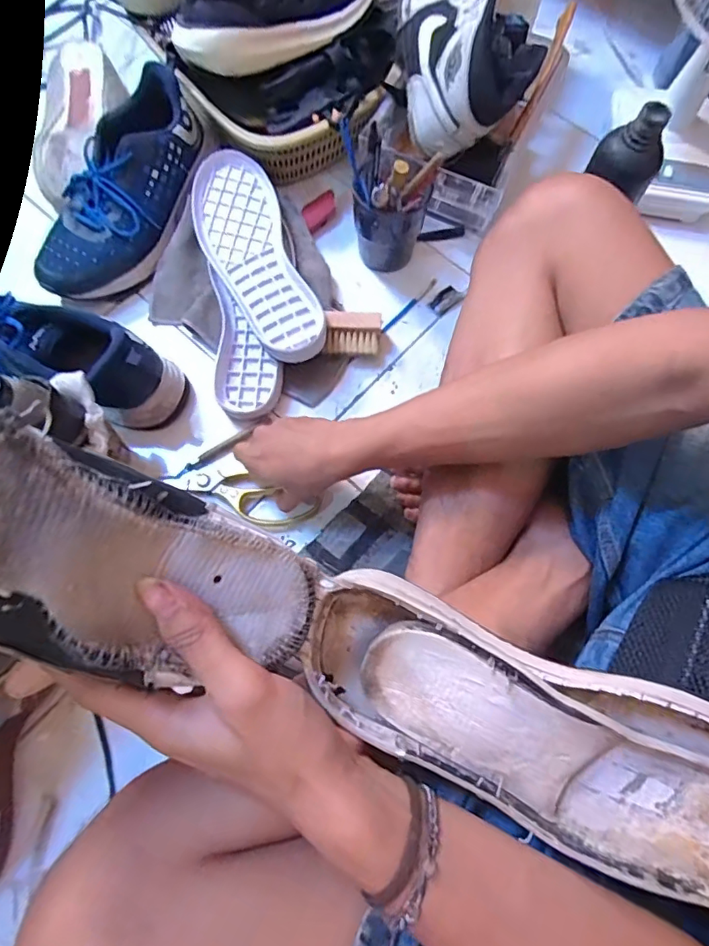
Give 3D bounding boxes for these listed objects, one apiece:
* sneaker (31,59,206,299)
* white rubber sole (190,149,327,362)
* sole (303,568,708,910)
[{"bbox_3d":[-0.260,-0.324,0.597,0.103,0.086,0.280,24,86,6],"label":"sneaker"},{"bbox_3d":[-0.116,-0.248,0.588,0.096,0.026,0.272,-20,74,-8],"label":"white rubber sole"},{"bbox_3d":[0.101,0.136,0.267,0.268,0.065,0.089,25,74,5],"label":"sole"}]

